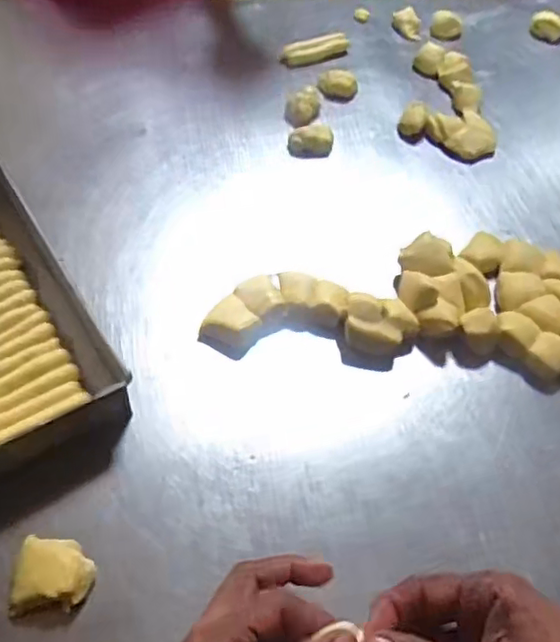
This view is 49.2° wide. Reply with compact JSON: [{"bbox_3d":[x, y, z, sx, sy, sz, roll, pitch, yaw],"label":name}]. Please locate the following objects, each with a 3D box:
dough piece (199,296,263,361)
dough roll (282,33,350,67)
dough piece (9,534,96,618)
[{"bbox_3d":[-0.044,0.007,0.560,0.046,0.022,0.051,33,57,19],"label":"dough piece"},{"bbox_3d":[0.049,-0.376,0.847,0.093,0.026,0.027,-14,55,-15],"label":"dough roll"},{"bbox_3d":[-0.155,0.172,0.416,0.051,0.034,0.044,3,53,-3],"label":"dough piece"}]

